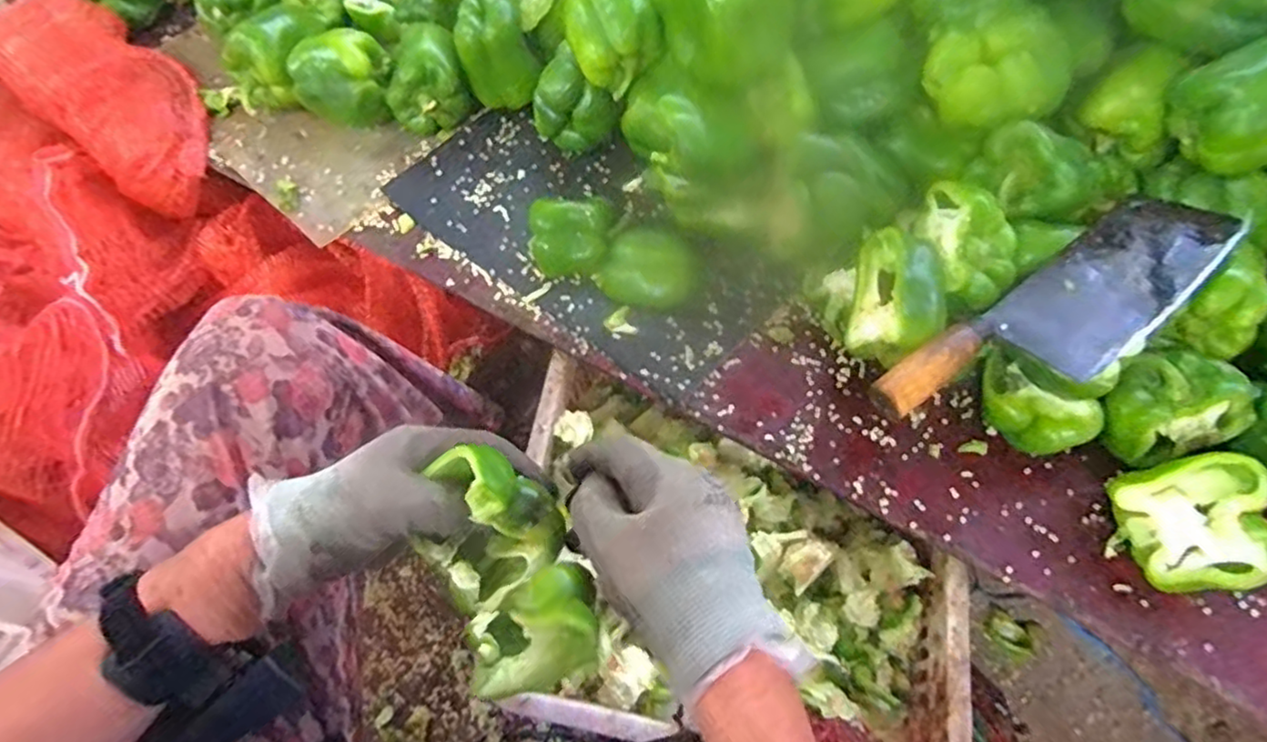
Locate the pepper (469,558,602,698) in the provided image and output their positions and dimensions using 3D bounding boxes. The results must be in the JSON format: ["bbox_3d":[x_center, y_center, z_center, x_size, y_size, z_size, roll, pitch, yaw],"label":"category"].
[{"bbox_3d":[-0.048,0.122,0.312,0.067,0.032,0.048,-20,64,-7],"label":"pepper"}]

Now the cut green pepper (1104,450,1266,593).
[{"bbox_3d":[0.381,0.107,0.462,0.082,0.067,0.085,-1,64,3],"label":"cut green pepper"}]

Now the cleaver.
[{"bbox_3d":[0.307,-0.037,0.475,0.273,0.023,0.091,-35,41,-8],"label":"cleaver"}]

